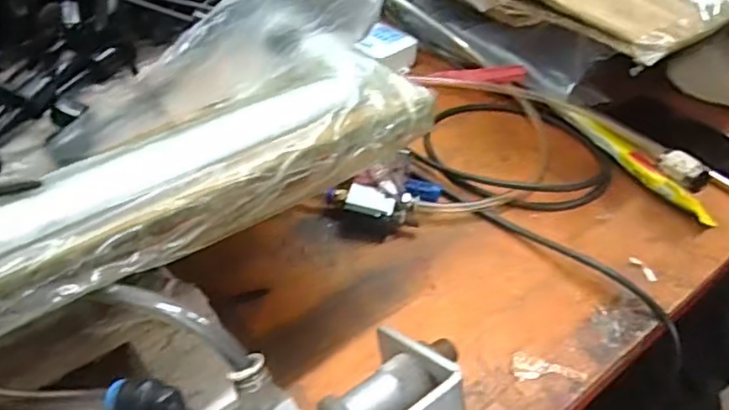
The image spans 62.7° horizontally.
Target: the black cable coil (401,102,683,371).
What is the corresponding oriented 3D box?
[{"bbox_3d":[0.159,-0.022,0.491,0.168,0.030,0.286,-30,50,-35],"label":"black cable coil"}]

